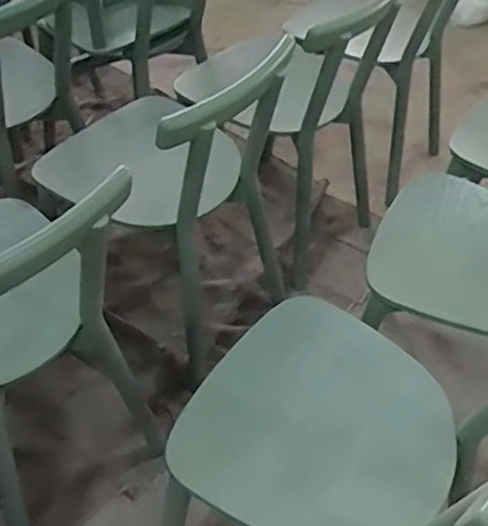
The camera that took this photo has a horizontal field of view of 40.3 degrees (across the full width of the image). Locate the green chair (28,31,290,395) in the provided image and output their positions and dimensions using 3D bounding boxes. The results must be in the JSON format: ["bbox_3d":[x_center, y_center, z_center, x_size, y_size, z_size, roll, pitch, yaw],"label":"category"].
[{"bbox_3d":[-0.164,-0.160,1.568,0.430,0.756,0.463,27,50,22],"label":"green chair"}]

